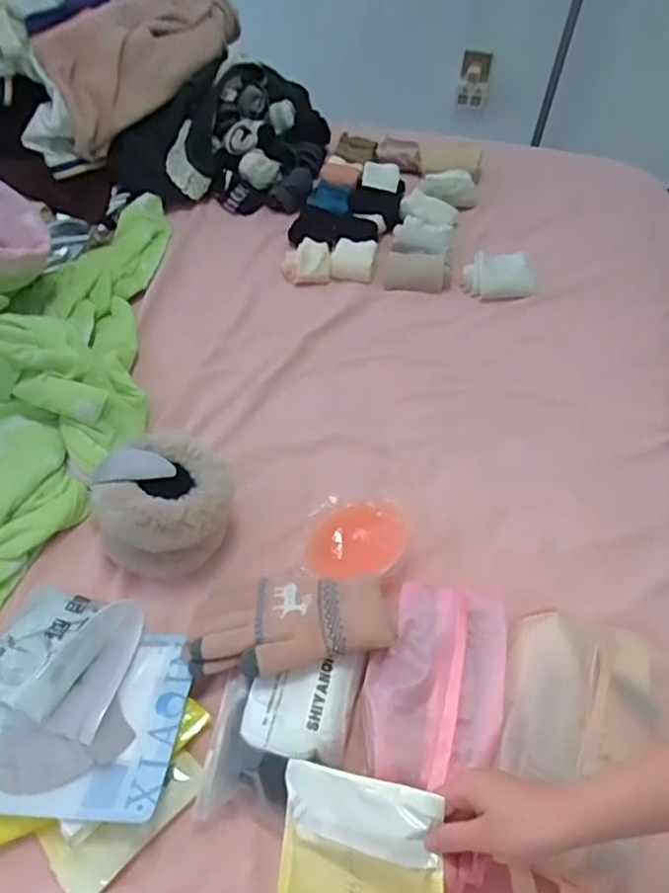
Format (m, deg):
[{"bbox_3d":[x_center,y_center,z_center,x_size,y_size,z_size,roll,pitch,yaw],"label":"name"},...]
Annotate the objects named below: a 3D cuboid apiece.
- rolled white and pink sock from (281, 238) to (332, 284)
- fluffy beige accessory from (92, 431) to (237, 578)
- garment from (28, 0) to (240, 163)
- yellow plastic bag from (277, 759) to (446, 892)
[{"bbox_3d":[-0.044,-0.293,1.006,0.079,0.036,0.067,3,53,0],"label":"rolled white and pink sock"},{"bbox_3d":[-0.183,0.063,0.688,0.133,0.104,0.117,-17,56,-15],"label":"fluffy beige accessory"},{"bbox_3d":[-0.312,-0.676,1.117,0.109,0.179,0.445,28,57,18],"label":"garment"},{"bbox_3d":[0.015,0.321,0.475,0.131,0.016,0.140,-8,62,24],"label":"yellow plastic bag"}]

